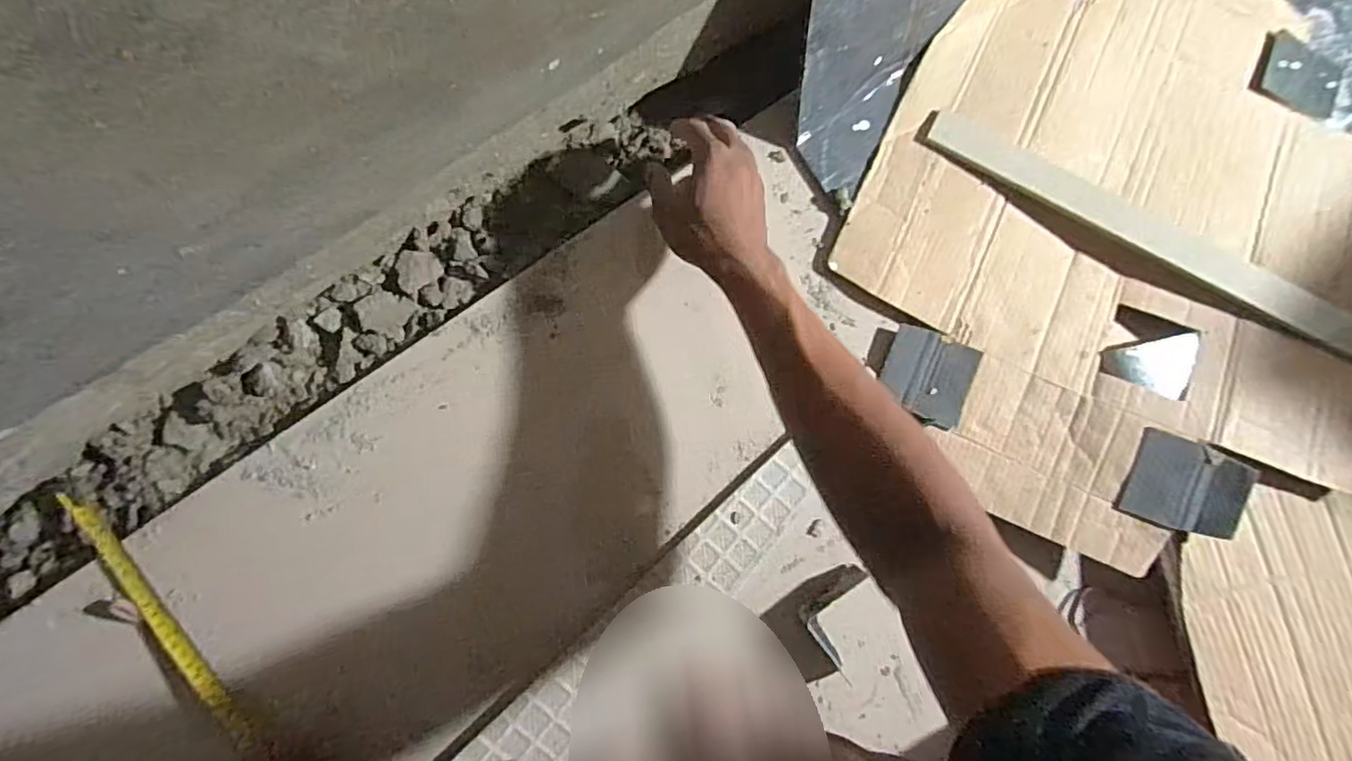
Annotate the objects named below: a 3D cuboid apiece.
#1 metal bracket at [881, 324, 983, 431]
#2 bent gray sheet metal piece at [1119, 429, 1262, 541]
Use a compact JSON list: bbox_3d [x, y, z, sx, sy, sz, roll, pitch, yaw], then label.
[{"bbox_3d":[0.247,-0.005,0.587,0.085,0.011,0.084,25,81,-1],"label":"metal bracket"},{"bbox_3d":[0.481,0.099,0.562,0.100,0.008,0.082,20,90,10],"label":"bent gray sheet metal piece"}]

